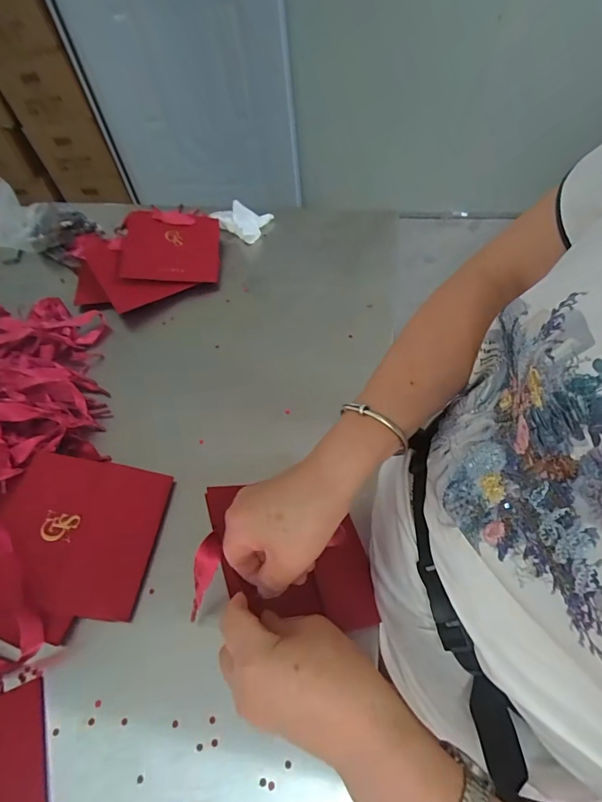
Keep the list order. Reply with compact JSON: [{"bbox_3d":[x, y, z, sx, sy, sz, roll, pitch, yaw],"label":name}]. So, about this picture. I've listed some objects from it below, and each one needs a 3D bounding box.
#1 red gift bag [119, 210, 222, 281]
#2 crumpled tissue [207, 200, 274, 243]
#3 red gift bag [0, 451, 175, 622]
[{"bbox_3d":[-0.210,-0.256,0.659,0.152,0.028,0.171,-2,60,-9],"label":"red gift bag"},{"bbox_3d":[-0.101,-0.313,0.707,0.099,0.025,0.079,30,63,24],"label":"crumpled tissue"},{"bbox_3d":[-0.218,0.128,0.404,0.145,0.016,0.138,15,59,-9],"label":"red gift bag"}]

